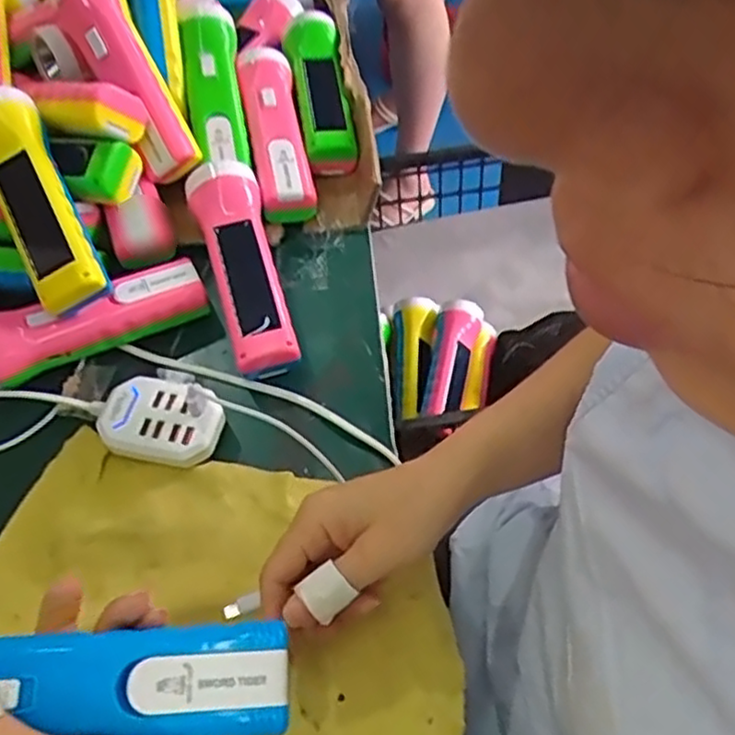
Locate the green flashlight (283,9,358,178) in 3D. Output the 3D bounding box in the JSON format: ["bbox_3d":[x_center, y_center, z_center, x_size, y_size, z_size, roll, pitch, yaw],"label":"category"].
[{"bbox_3d":[-0.043,-0.245,0.625,0.046,0.045,0.177,-9,56,-1],"label":"green flashlight"}]

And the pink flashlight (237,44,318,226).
[{"bbox_3d":[-0.078,-0.198,0.593,0.044,0.050,0.177,-12,56,-3],"label":"pink flashlight"}]

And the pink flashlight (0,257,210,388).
[{"bbox_3d":[-0.195,-0.034,0.492,0.163,0.043,0.041,-27,60,-15],"label":"pink flashlight"}]

